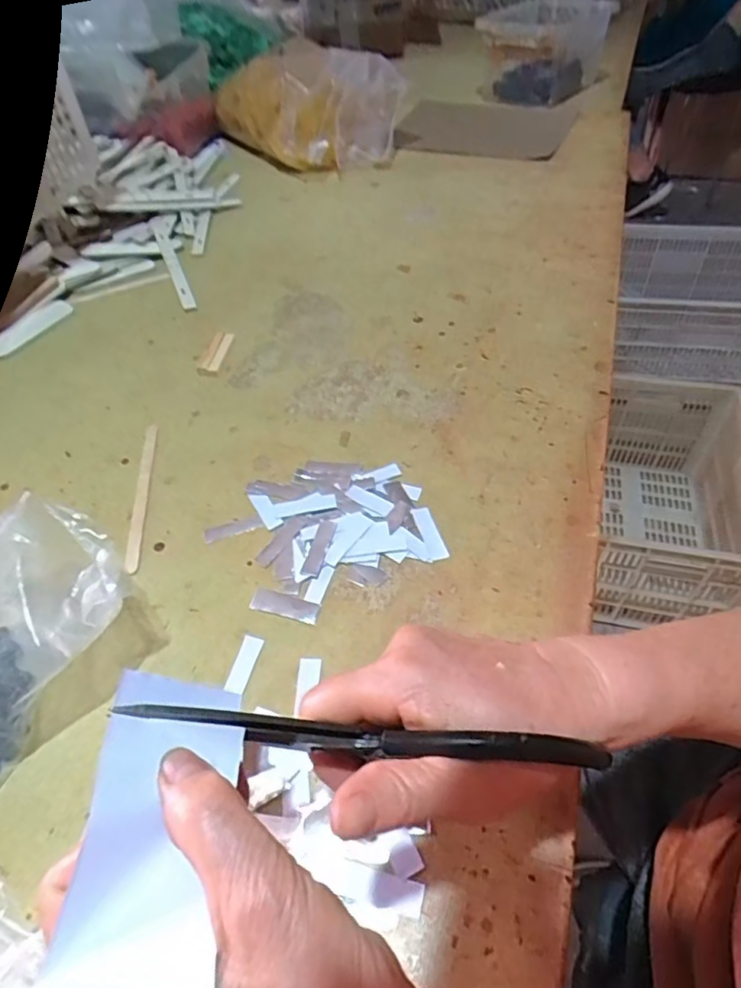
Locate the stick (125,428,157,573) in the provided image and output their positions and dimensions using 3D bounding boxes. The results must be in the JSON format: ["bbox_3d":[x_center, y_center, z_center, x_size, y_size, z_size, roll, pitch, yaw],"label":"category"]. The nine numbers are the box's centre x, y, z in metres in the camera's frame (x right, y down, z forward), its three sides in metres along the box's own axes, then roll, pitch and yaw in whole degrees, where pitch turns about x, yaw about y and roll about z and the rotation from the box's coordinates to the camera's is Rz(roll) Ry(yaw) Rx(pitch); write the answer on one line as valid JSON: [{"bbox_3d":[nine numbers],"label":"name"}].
[{"bbox_3d":[-0.181,-0.002,0.462,0.012,0.004,0.151,-13,50,3],"label":"stick"}]

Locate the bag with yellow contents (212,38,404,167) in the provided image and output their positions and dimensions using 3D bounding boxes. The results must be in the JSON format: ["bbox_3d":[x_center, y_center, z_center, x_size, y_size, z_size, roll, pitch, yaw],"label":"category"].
[{"bbox_3d":[-0.103,-0.605,0.902,0.174,0.138,0.285,-33,54,-23],"label":"bag with yellow contents"}]

